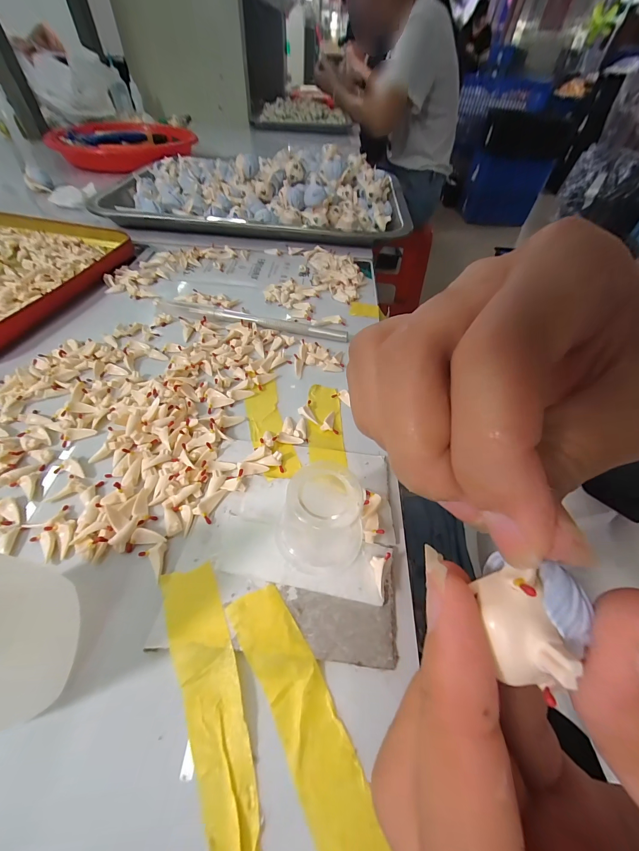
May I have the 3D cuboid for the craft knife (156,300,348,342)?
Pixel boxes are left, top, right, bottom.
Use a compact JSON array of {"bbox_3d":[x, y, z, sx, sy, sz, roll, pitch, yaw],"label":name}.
[{"bbox_3d":[-0.052,-0.081,0.239,0.148,0.008,0.009,11,51,3],"label":"craft knife"}]

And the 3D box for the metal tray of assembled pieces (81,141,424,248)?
[{"bbox_3d":[-0.074,-0.302,0.384,0.355,0.057,0.241,5,51,-1],"label":"metal tray of assembled pieces"}]

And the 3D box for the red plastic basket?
[{"bbox_3d":[-0.308,-0.456,0.506,0.197,0.035,0.183,-8,53,-12],"label":"red plastic basket"}]

